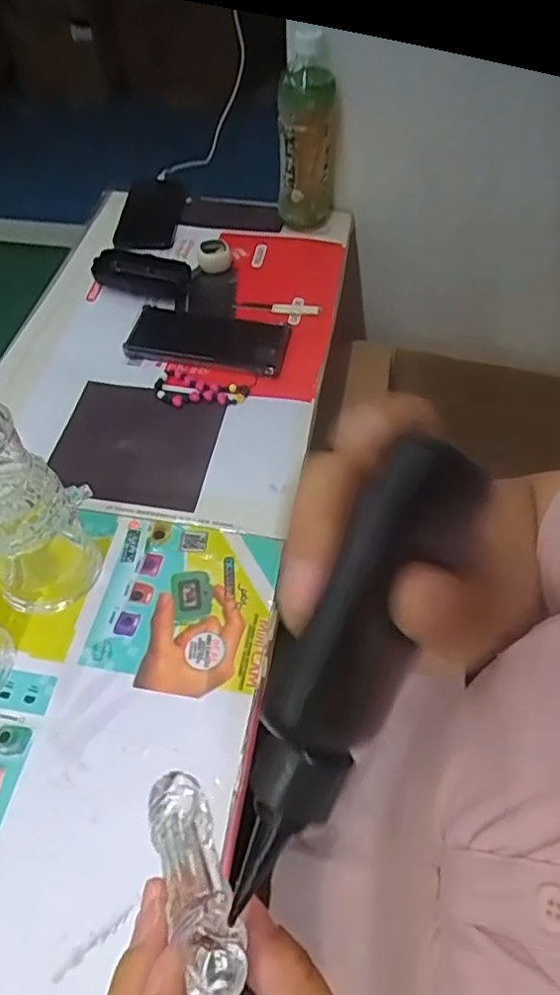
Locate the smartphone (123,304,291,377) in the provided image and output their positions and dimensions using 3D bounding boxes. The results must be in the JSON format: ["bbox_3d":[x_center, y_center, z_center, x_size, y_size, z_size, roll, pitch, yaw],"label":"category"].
[{"bbox_3d":[-0.076,-0.171,0.640,0.163,0.011,0.080,10,55,5],"label":"smartphone"}]

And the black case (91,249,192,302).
[{"bbox_3d":[-0.158,-0.256,0.693,0.106,0.024,0.057,11,54,9],"label":"black case"}]

